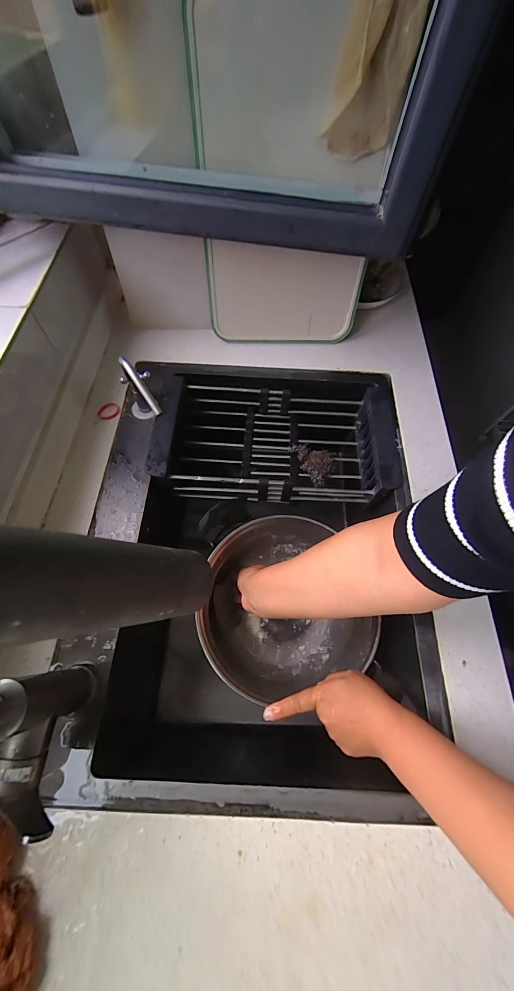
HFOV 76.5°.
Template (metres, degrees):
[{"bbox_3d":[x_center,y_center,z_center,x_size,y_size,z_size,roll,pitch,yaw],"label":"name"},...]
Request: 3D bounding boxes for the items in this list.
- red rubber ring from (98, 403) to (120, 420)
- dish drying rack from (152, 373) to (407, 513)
[{"bbox_3d":[-0.239,-0.136,0.525,0.035,0.004,0.032,1,65,-1],"label":"red rubber ring"},{"bbox_3d":[0.029,-0.090,0.558,0.379,0.090,0.202,4,64,0],"label":"dish drying rack"}]

